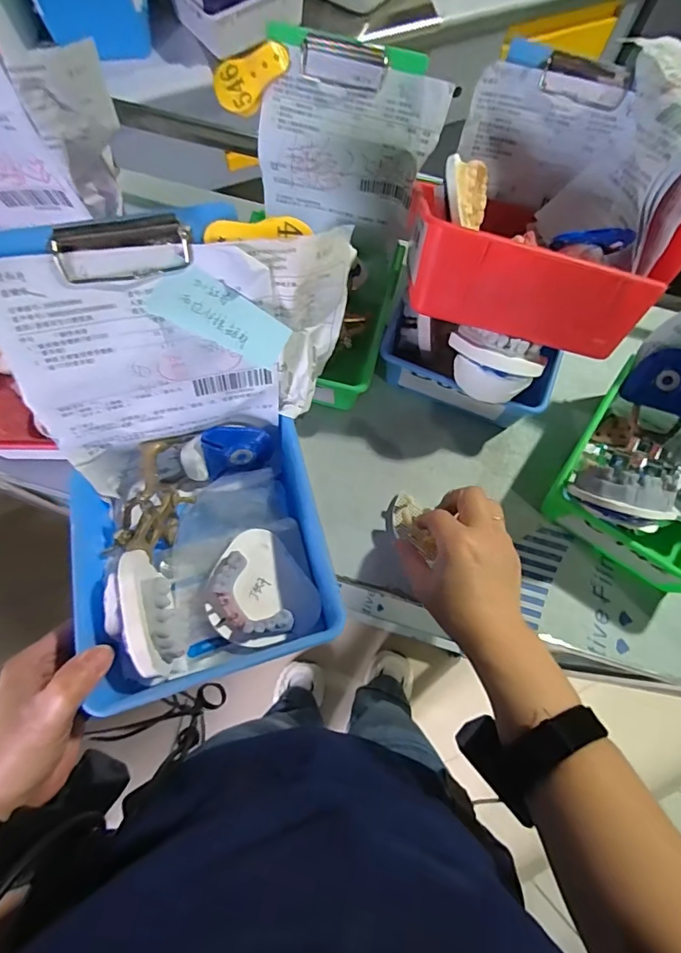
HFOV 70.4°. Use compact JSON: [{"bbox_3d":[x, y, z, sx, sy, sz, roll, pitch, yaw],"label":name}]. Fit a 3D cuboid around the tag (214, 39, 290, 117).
[{"bbox_3d":[-0.071,-0.314,0.375,0.060,0.036,0.010,-45,36,17],"label":"tag"}]

